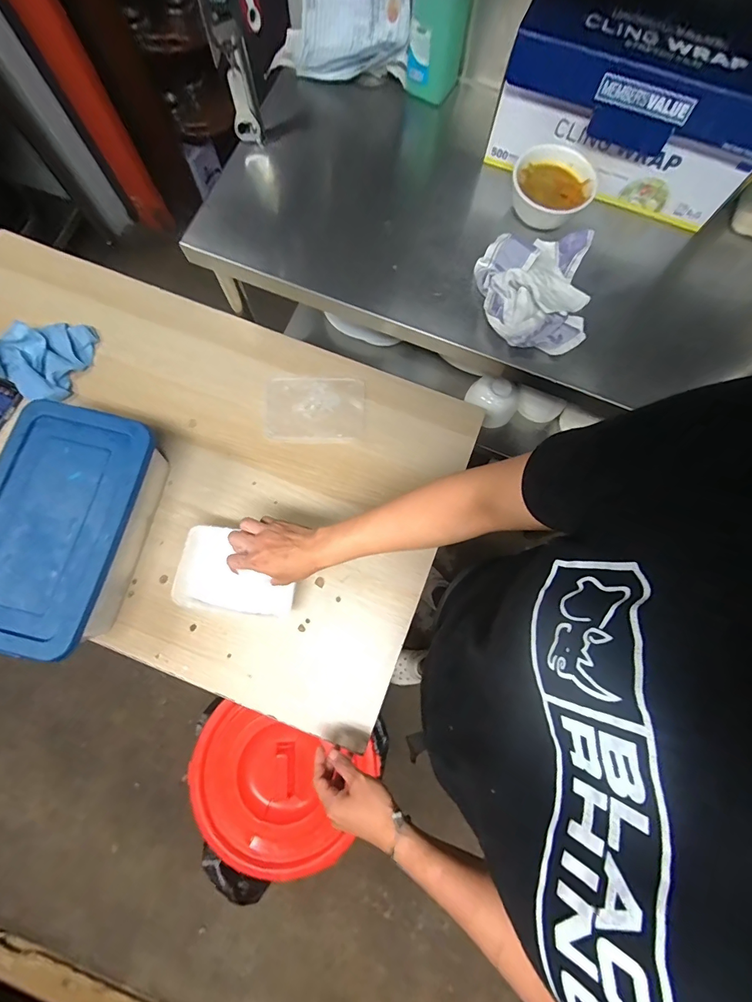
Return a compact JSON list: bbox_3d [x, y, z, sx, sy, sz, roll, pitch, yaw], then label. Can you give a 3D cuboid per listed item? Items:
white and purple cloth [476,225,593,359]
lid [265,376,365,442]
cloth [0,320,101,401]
[{"bbox_3d":[0.231,-0.297,0.567,0.157,0.045,0.176,-2,78,-2],"label":"white and purple cloth"},{"bbox_3d":[-0.110,-0.165,0.715,0.177,0.010,0.123,2,78,-1],"label":"lid"},{"bbox_3d":[-0.575,-0.255,0.701,0.119,0.048,0.155,22,78,3],"label":"cloth"}]

